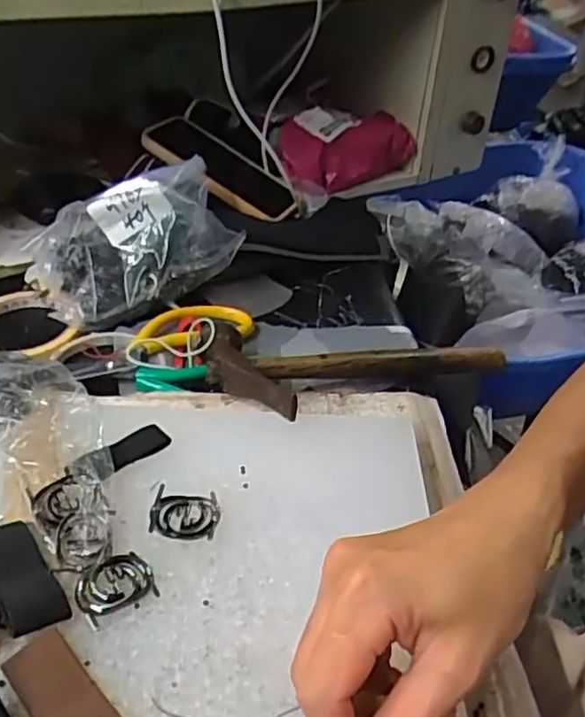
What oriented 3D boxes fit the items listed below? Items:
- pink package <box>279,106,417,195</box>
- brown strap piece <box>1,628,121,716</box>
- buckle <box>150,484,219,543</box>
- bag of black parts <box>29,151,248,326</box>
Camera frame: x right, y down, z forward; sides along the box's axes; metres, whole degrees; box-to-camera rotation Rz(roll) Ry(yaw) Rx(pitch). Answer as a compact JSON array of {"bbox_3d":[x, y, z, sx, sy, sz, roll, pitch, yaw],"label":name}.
[{"bbox_3d":[0.062,-0.244,0.757,0.169,0.079,0.057,-20,44,-27],"label":"pink package"},{"bbox_3d":[-0.090,0.138,0.265,0.024,0.010,0.061,-29,49,-35],"label":"brown strap piece"},{"bbox_3d":[-0.055,0.079,0.339,0.034,0.007,0.026,5,39,2],"label":"buckle"},{"bbox_3d":[-0.136,-0.105,0.568,0.162,0.078,0.115,-19,43,-27],"label":"bag of black parts"}]

